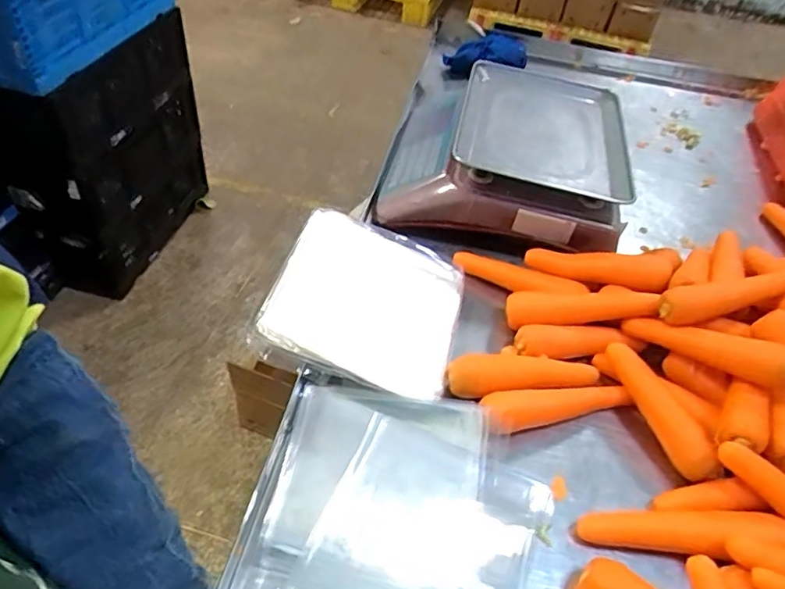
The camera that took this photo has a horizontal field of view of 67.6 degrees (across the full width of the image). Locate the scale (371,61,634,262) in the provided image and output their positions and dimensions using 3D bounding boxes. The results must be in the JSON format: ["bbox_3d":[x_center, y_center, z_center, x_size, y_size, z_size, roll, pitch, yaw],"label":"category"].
[{"bbox_3d":[0.167,-0.222,0.886,0.343,0.100,0.342,13,47,5],"label":"scale"}]

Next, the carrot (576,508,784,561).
[{"bbox_3d":[0.268,0.221,0.544,0.189,0.048,0.045,8,47,1],"label":"carrot"}]

